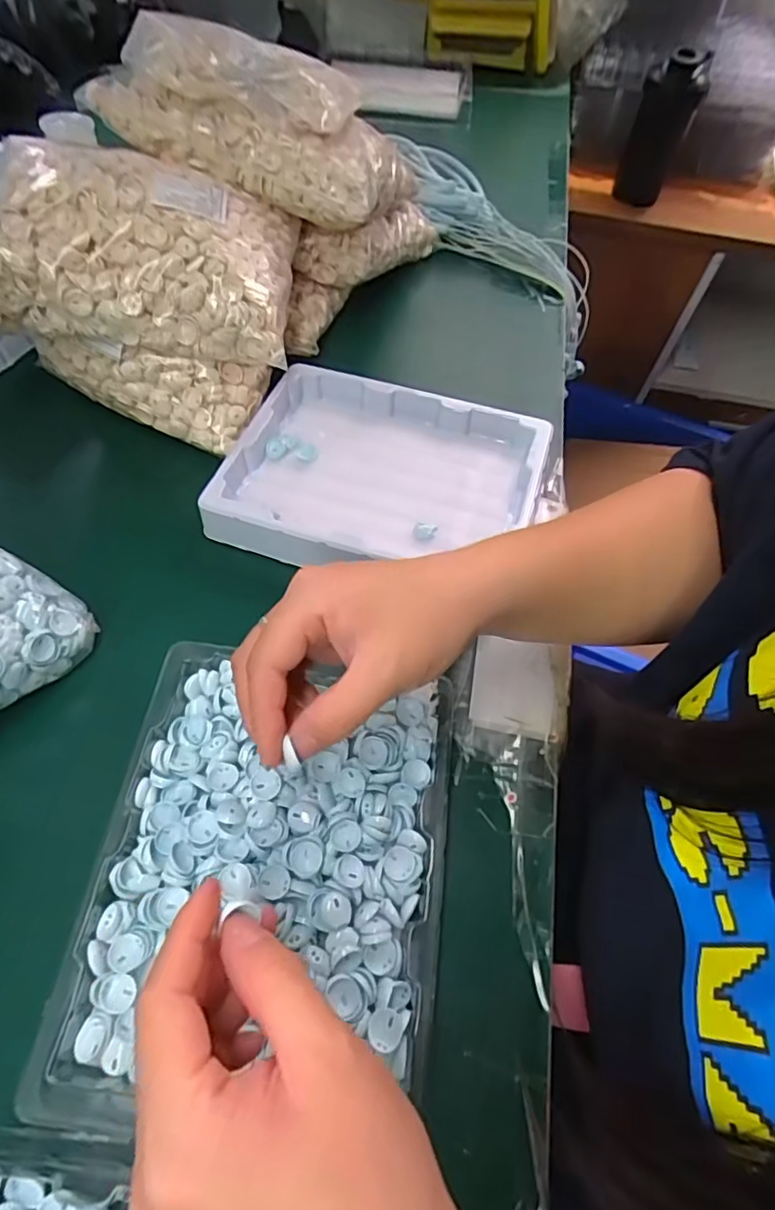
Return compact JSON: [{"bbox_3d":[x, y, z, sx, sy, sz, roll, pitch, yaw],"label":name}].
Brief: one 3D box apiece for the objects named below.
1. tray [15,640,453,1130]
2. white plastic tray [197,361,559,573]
[{"bbox_3d":[-0.057,0.129,0.299,0.170,0.032,0.207,7,59,0],"label":"tray"},{"bbox_3d":[-0.004,-0.098,0.432,0.216,0.036,0.172,18,60,6],"label":"white plastic tray"}]

